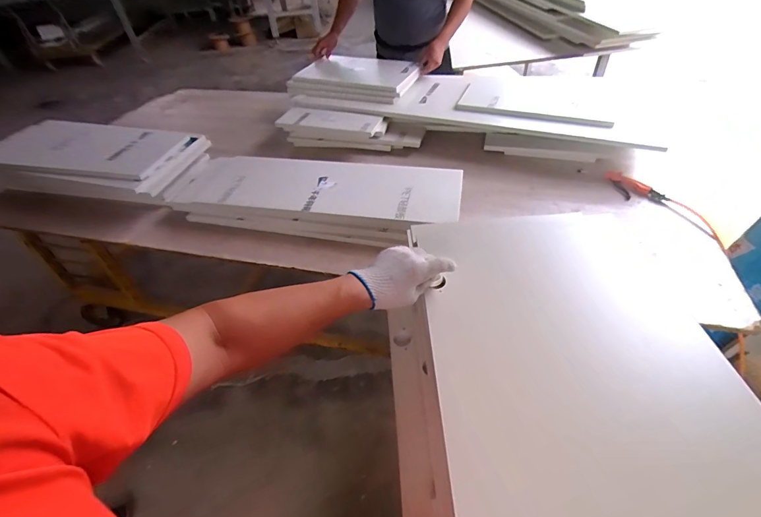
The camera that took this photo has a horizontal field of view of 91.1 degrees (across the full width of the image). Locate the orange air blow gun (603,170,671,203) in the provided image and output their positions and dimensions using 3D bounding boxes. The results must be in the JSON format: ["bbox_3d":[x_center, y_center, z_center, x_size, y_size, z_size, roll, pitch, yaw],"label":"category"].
[{"bbox_3d":[0.804,-0.226,1.192,0.078,0.032,0.192,-31,50,-24],"label":"orange air blow gun"}]

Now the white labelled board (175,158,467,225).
[{"bbox_3d":[-0.227,-0.234,1.192,0.931,0.045,0.282,6,46,11],"label":"white labelled board"}]

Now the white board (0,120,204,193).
[{"bbox_3d":[-1.063,-0.404,1.349,0.780,0.053,0.326,10,47,15],"label":"white board"}]

